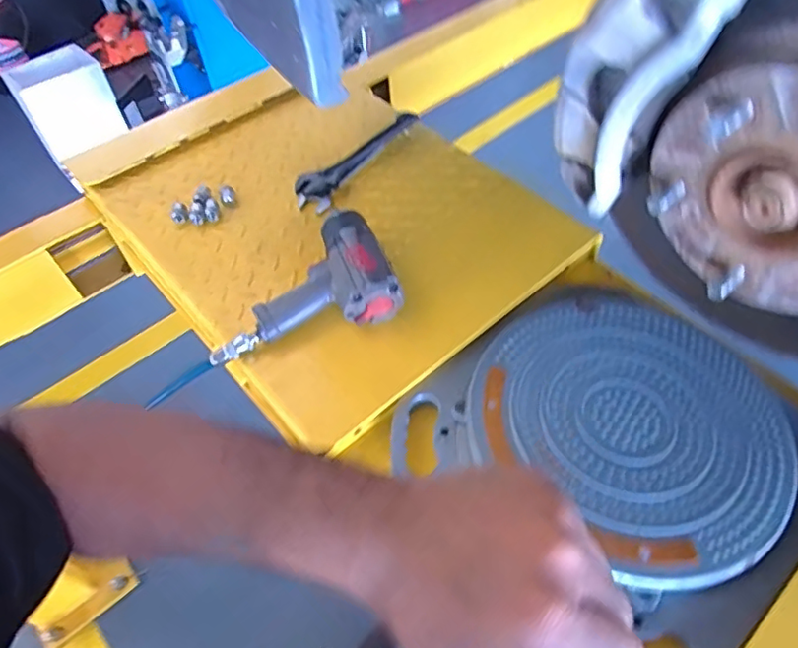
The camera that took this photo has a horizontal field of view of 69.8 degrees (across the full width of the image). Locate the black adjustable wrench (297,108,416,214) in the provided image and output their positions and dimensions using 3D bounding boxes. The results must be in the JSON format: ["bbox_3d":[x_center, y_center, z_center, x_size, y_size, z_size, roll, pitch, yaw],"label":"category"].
[{"bbox_3d":[-0.064,-0.273,0.902,0.054,0.020,0.273,25,58,21],"label":"black adjustable wrench"}]

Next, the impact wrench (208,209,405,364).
[{"bbox_3d":[-0.119,-0.056,0.720,0.217,0.072,0.155,-14,53,-7],"label":"impact wrench"}]

